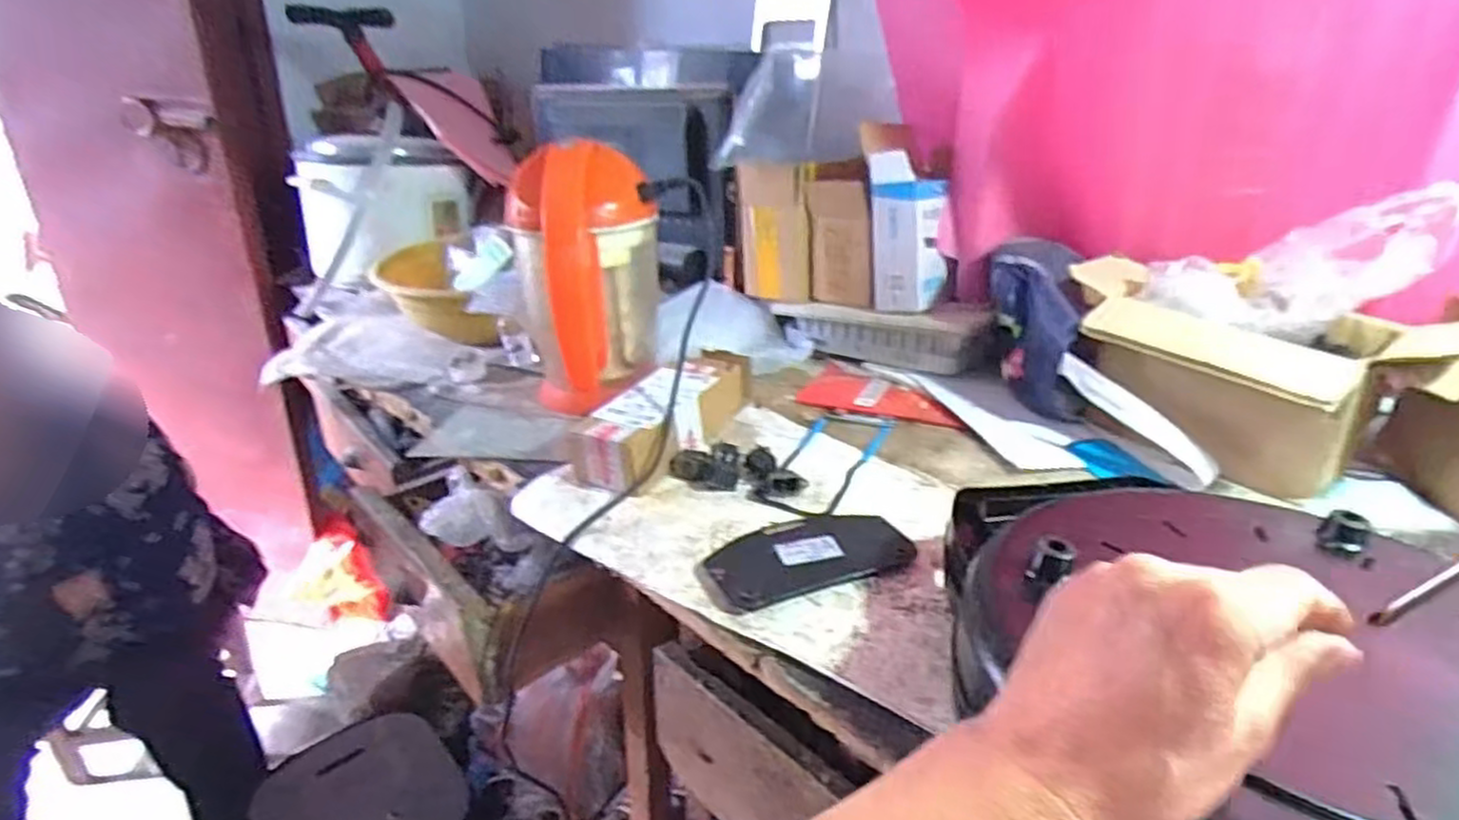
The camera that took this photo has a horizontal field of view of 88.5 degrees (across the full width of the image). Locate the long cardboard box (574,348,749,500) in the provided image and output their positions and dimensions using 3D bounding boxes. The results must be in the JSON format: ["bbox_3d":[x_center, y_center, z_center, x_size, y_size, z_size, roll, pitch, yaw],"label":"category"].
[{"bbox_3d":[-0.056,0.002,0.798,0.089,0.067,0.246,18,31,30],"label":"long cardboard box"}]

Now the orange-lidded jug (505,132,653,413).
[{"bbox_3d":[-0.157,-0.138,0.842,0.159,0.278,0.138,-4,27,-11],"label":"orange-lidded jug"}]

